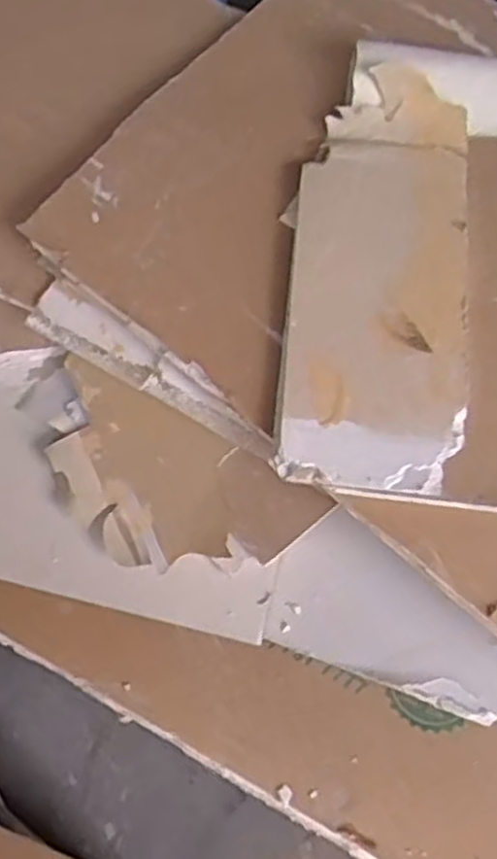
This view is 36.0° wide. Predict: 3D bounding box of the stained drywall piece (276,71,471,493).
[{"bbox_3d":[0.150,-0.172,0.841,0.189,0.040,0.483,8,70,3],"label":"stained drywall piece"}]

